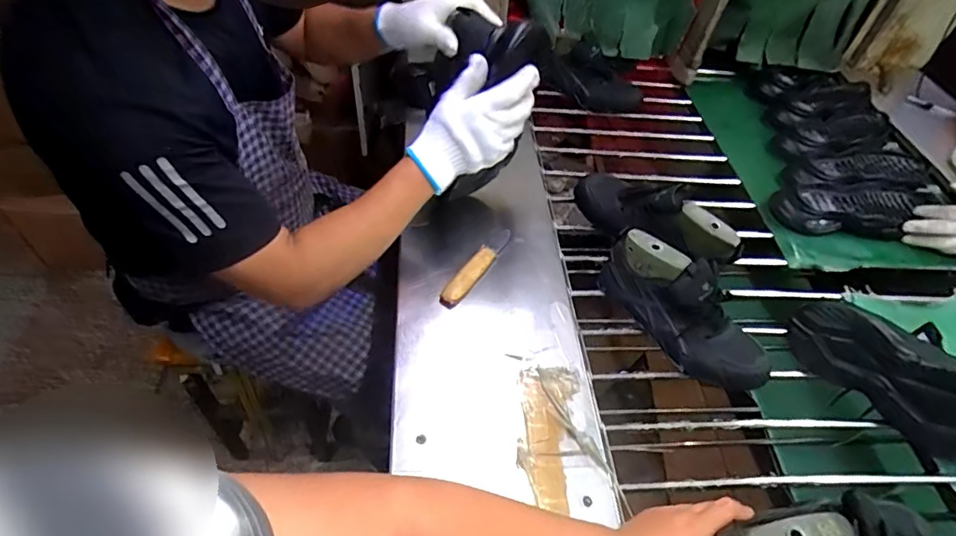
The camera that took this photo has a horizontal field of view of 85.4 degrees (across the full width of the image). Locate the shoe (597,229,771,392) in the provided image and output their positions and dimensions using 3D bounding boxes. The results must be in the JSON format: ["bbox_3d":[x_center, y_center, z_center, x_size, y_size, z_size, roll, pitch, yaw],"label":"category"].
[{"bbox_3d":[0.266,0.050,0.682,0.087,0.110,0.246,-26,56,-25],"label":"shoe"}]

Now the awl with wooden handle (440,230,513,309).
[{"bbox_3d":[0.001,-0.007,0.729,0.025,0.019,0.164,26,52,17],"label":"awl with wooden handle"}]

